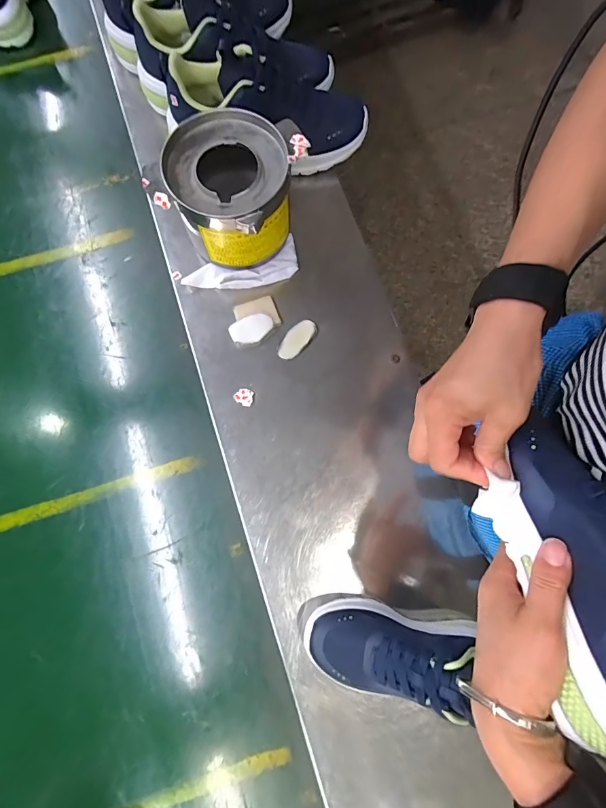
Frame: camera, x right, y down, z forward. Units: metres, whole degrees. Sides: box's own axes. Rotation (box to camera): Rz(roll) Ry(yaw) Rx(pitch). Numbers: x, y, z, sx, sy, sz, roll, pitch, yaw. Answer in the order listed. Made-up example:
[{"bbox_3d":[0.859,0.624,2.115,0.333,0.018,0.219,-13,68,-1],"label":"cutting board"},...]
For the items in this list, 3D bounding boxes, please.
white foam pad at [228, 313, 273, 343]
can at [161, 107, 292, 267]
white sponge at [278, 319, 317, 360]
[{"bbox_3d":[-0.067,-0.098,0.505,0.057,0.011,0.035,-21,80,-5],"label":"white foam pad"},{"bbox_3d":[-0.086,-0.257,0.484,0.135,0.116,0.143,1,79,-1],"label":"can"},{"bbox_3d":[-0.008,-0.086,0.508,0.029,0.006,0.062,39,80,6],"label":"white sponge"}]

